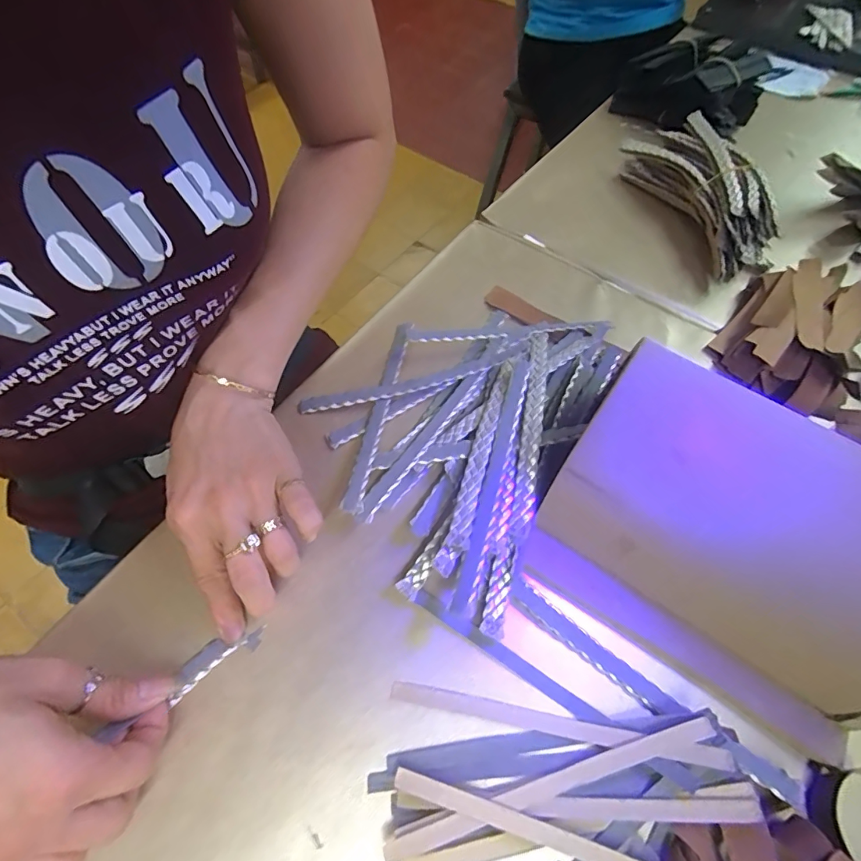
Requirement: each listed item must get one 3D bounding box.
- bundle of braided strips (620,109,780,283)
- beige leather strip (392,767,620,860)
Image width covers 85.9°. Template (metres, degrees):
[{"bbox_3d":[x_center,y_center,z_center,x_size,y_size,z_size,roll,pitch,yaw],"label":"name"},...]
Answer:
[{"bbox_3d":[0.263,-0.263,0.473,0.076,0.065,0.253,-16,63,-11],"label":"bundle of braided strips"},{"bbox_3d":[0.064,0.195,0.217,0.169,0.032,0.010,17,62,7],"label":"beige leather strip"}]

